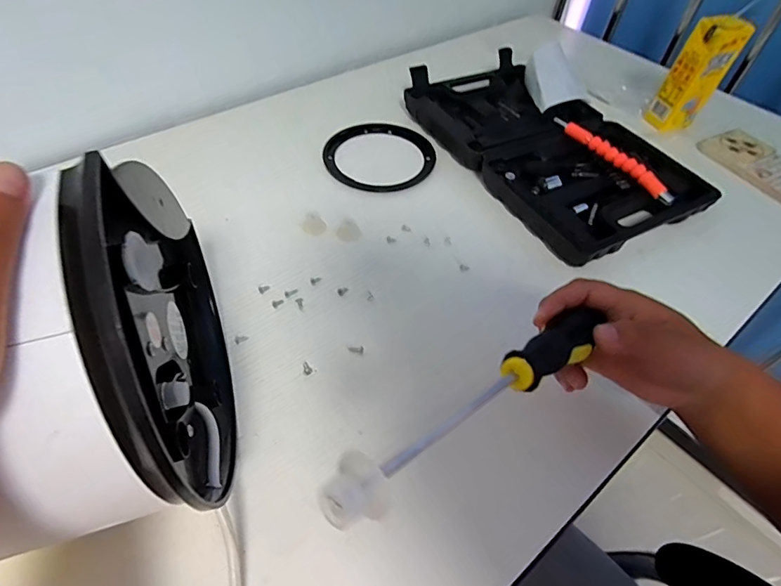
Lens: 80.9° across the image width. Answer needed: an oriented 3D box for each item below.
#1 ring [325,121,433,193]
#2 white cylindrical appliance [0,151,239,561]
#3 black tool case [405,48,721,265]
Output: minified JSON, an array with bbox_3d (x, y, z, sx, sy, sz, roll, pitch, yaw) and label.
[{"bbox_3d":[-0.011,-0.168,0.555,0.136,0.012,0.136,1,50,-1],"label":"ring"},{"bbox_3d":[-0.238,0.040,0.238,0.262,0.204,0.199,-11,51,-11],"label":"white cylindrical appliance"},{"bbox_3d":[0.183,-0.187,0.549,0.209,0.039,0.344,-23,54,-19],"label":"black tool case"}]

